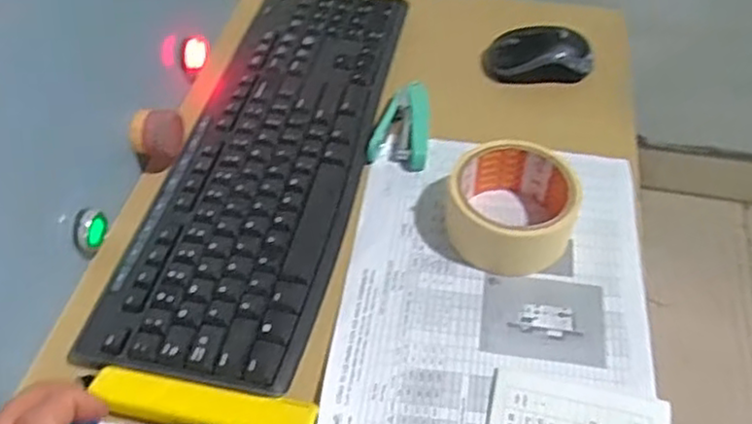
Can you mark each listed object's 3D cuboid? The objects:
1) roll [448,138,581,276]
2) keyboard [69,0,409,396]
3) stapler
[{"bbox_3d":[0.100,-0.005,0.526,0.091,0.057,0.088,0,50,0],"label":"roll"},{"bbox_3d":[-0.078,-0.057,0.580,0.144,0.017,0.424,10,50,8],"label":"keyboard"},{"bbox_3d":[0.028,-0.072,0.601,0.046,0.027,0.082,14,51,12],"label":"stapler"}]

